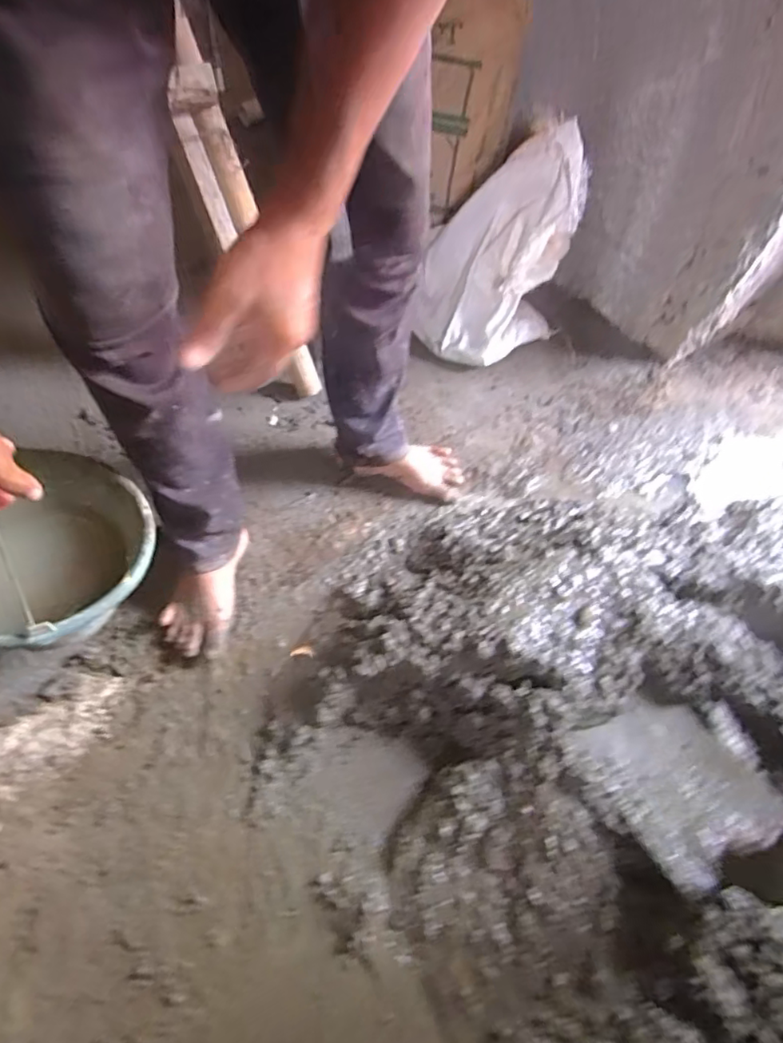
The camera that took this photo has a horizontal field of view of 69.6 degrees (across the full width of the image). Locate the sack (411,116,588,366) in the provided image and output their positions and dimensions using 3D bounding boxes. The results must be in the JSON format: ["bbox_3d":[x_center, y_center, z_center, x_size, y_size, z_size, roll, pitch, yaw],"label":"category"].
[{"bbox_3d":[0.201,-0.520,1.099,0.300,0.398,0.189,11,57,3],"label":"sack"}]

